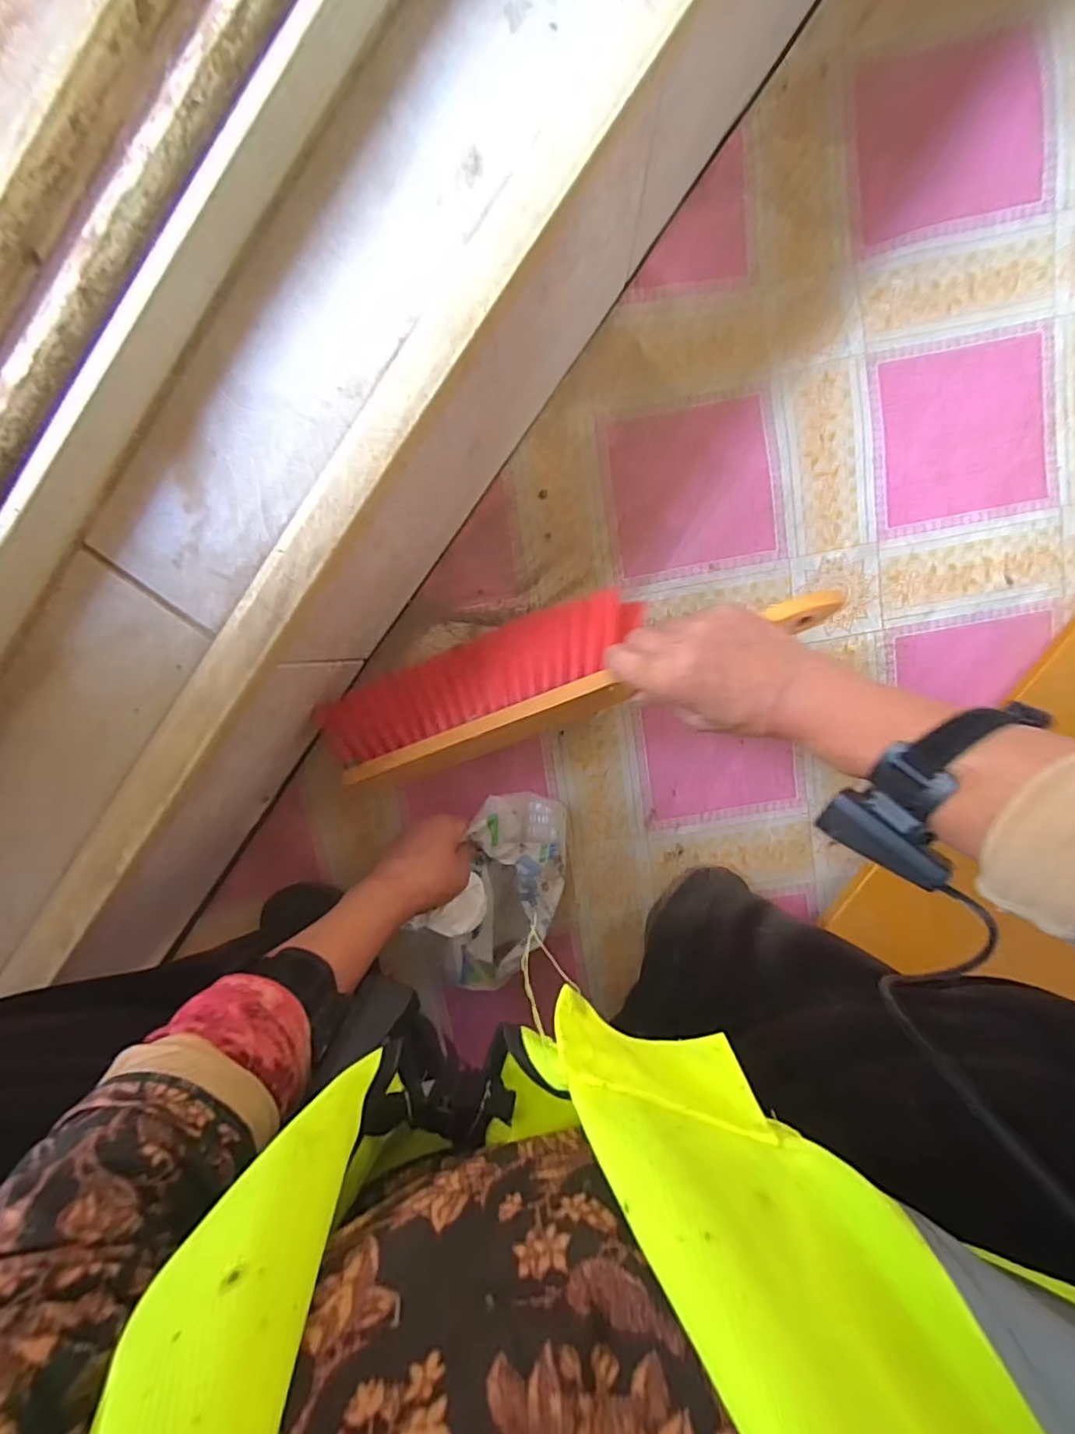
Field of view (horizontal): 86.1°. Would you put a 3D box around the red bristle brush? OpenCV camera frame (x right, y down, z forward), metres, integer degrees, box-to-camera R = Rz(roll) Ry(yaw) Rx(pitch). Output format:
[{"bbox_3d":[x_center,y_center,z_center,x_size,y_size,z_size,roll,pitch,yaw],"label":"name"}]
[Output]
[{"bbox_3d":[0.009,-0.034,0.454,0.406,0.037,0.092,-17,69,12],"label":"red bristle brush"}]

